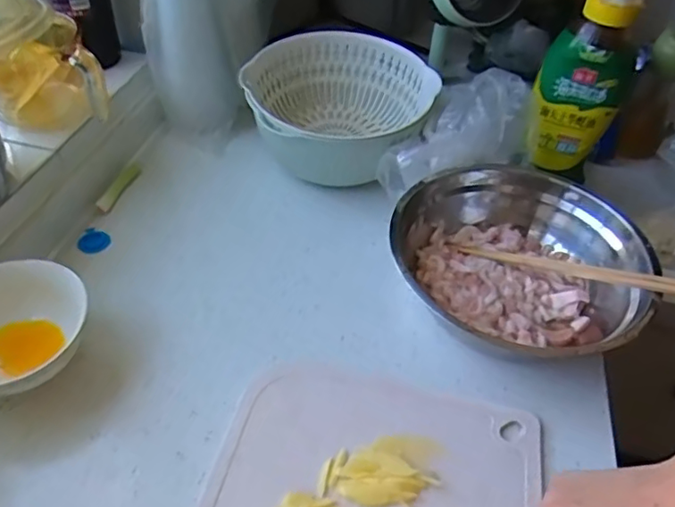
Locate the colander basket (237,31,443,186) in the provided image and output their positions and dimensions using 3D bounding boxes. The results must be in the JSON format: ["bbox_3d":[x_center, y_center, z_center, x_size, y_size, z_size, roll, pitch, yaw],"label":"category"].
[{"bbox_3d":[-0.002,-0.168,0.698,0.201,0.130,0.210,25,48,20],"label":"colander basket"}]

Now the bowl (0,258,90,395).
[{"bbox_3d":[-0.275,0.071,0.473,0.108,0.070,0.118,2,45,-2],"label":"bowl"}]

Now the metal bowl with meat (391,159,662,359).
[{"bbox_3d":[0.186,0.004,0.570,0.205,0.083,0.247,-32,55,-31],"label":"metal bowl with meat"}]

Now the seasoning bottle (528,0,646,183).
[{"bbox_3d":[0.275,-0.200,0.611,0.090,0.208,0.073,22,48,16],"label":"seasoning bottle"}]

